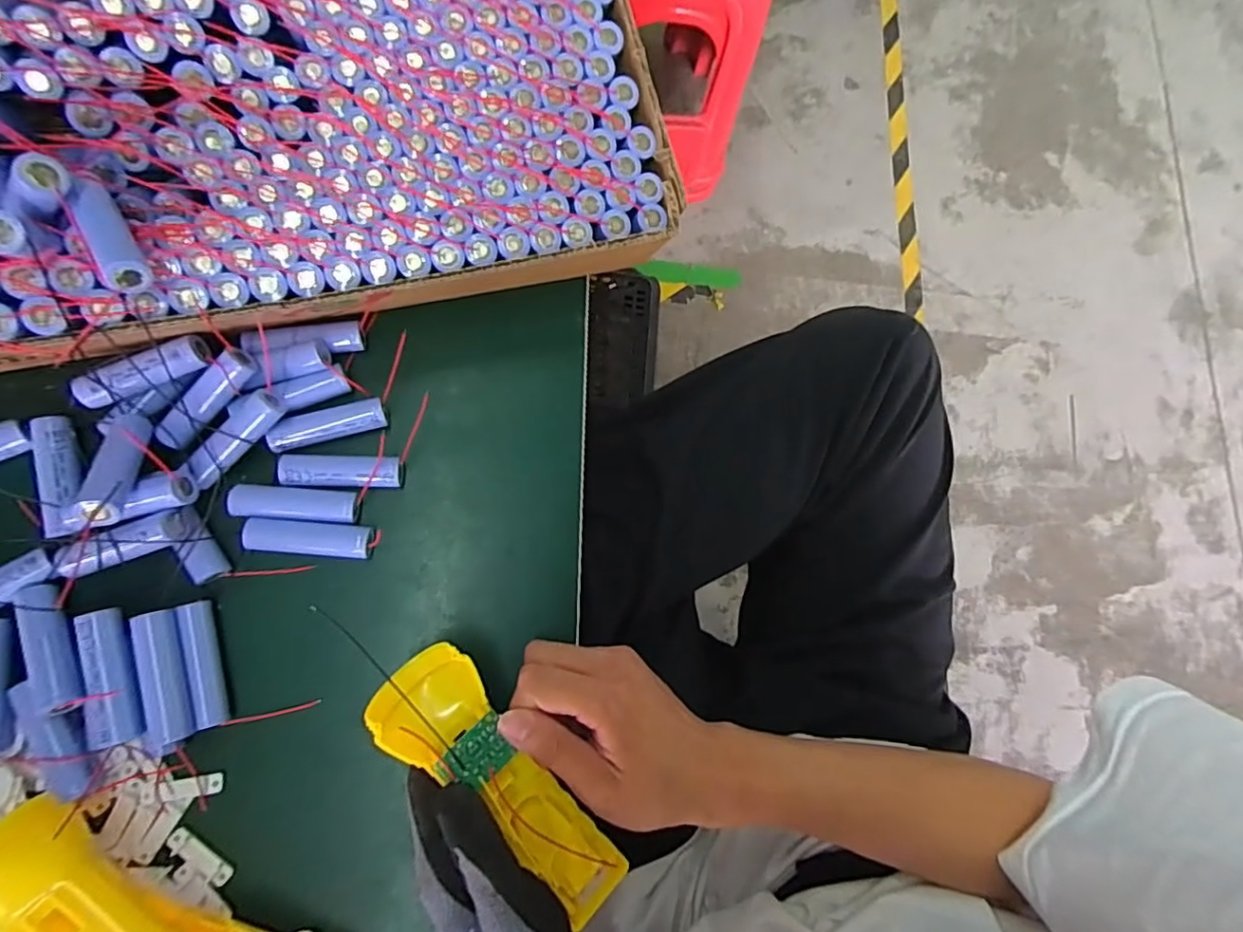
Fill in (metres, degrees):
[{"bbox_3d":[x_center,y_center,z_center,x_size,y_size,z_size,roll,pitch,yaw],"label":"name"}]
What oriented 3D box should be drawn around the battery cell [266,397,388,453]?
[{"bbox_3d":[-0.175,-0.025,0.355,0.063,0.017,0.022,-21,84,-29],"label":"battery cell"}]

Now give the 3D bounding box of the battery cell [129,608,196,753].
[{"bbox_3d":[-0.228,0.106,0.295,0.015,0.016,0.065,-12,83,-12],"label":"battery cell"}]

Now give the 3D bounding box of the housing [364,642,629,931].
[{"bbox_3d":[-0.057,0.164,0.298,0.045,0.028,0.162,-35,103,-8],"label":"housing"}]

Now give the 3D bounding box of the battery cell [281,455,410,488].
[{"bbox_3d":[-0.164,0.003,0.352,0.066,0.020,0.020,2,82,-17],"label":"battery cell"}]

